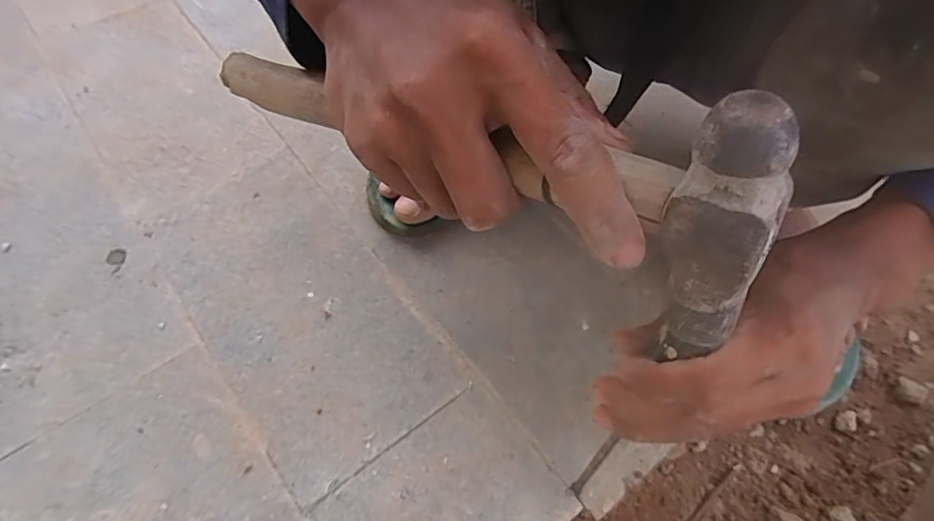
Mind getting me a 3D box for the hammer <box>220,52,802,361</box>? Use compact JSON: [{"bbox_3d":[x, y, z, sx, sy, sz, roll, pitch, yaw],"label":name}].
[{"bbox_3d":[-0.016,-0.042,0.245,0.276,0.112,0.028,23,65,30],"label":"hammer"}]

